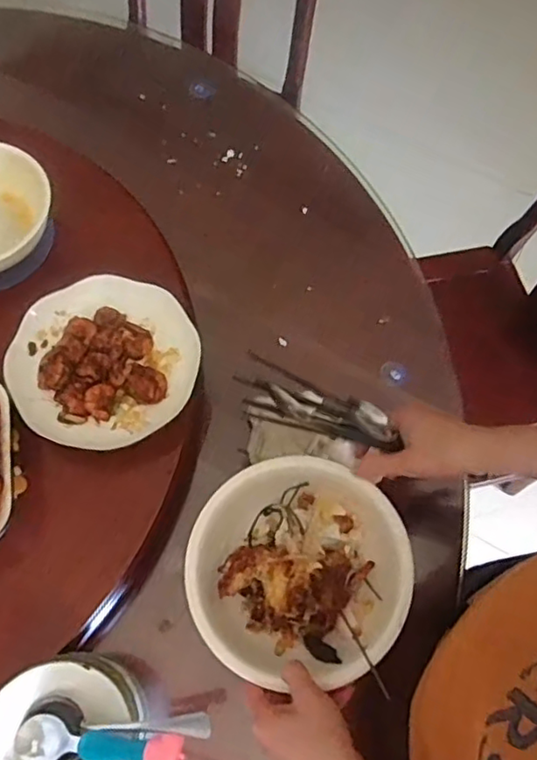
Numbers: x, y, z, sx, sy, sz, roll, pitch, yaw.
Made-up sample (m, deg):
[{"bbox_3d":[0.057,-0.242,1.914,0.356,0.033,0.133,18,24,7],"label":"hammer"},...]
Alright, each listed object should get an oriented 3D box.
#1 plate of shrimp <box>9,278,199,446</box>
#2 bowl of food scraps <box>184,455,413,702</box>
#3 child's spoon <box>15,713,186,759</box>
[{"bbox_3d":[-0.169,-0.019,0.632,0.183,0.038,0.175,2,62,-3],"label":"plate of shrimp"},{"bbox_3d":[0.025,0.172,0.569,0.196,0.069,0.182,2,62,-3],"label":"bowl of food scraps"},{"bbox_3d":[-0.128,0.275,0.467,0.142,0.018,0.032,-8,60,23],"label":"child's spoon"}]

